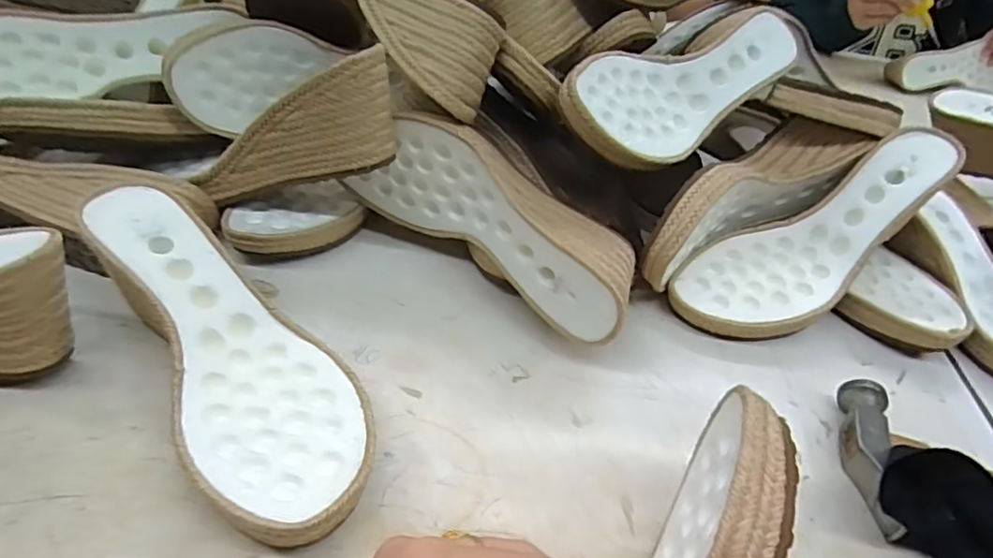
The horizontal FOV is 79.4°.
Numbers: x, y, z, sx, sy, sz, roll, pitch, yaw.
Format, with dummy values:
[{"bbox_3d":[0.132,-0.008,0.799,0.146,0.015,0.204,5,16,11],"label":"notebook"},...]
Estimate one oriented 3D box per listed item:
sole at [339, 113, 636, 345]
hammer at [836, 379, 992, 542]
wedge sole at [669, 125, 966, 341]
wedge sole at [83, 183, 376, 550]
[{"bbox_3d":[0.001,-0.039,0.406,0.220,0.098,0.065,32,43,27],"label":"sole"},{"bbox_3d":[0.292,0.118,0.324,0.200,0.035,0.095,15,38,8],"label":"hammer"},{"bbox_3d":[0.235,-0.029,0.435,0.236,0.042,0.082,-33,51,-5],"label":"wedge sole"},{"bbox_3d":[-0.137,0.034,0.313,0.082,0.064,0.231,-21,47,-33],"label":"wedge sole"}]

